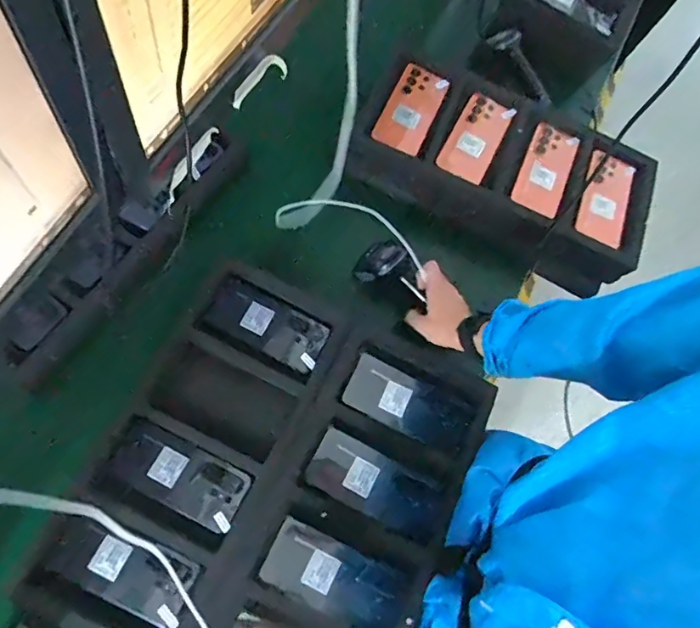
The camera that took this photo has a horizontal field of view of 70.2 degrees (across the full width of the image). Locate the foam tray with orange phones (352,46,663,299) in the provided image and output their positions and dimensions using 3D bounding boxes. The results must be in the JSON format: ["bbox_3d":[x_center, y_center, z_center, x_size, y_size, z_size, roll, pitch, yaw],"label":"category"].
[{"bbox_3d":[0.256,-0.248,0.837,0.481,0.098,0.253,27,70,5],"label":"foam tray with orange phones"}]

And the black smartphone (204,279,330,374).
[{"bbox_3d":[-0.118,0.014,0.723,0.169,0.010,0.079,29,70,2],"label":"black smartphone"}]

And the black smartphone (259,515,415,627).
[{"bbox_3d":[-0.016,0.321,0.603,0.173,0.011,0.076,26,70,7],"label":"black smartphone"}]

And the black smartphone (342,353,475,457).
[{"bbox_3d":[0.081,0.123,0.683,0.172,0.009,0.076,26,70,7],"label":"black smartphone"}]

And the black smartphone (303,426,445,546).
[{"bbox_3d":[0.034,0.222,0.647,0.174,0.008,0.076,27,71,8],"label":"black smartphone"}]

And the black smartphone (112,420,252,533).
[{"bbox_3d":[-0.217,0.209,0.646,0.168,0.008,0.076,30,66,0],"label":"black smartphone"}]

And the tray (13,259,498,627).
[{"bbox_3d":[-0.088,0.211,0.639,0.430,0.041,0.477,26,70,7],"label":"tray"}]

